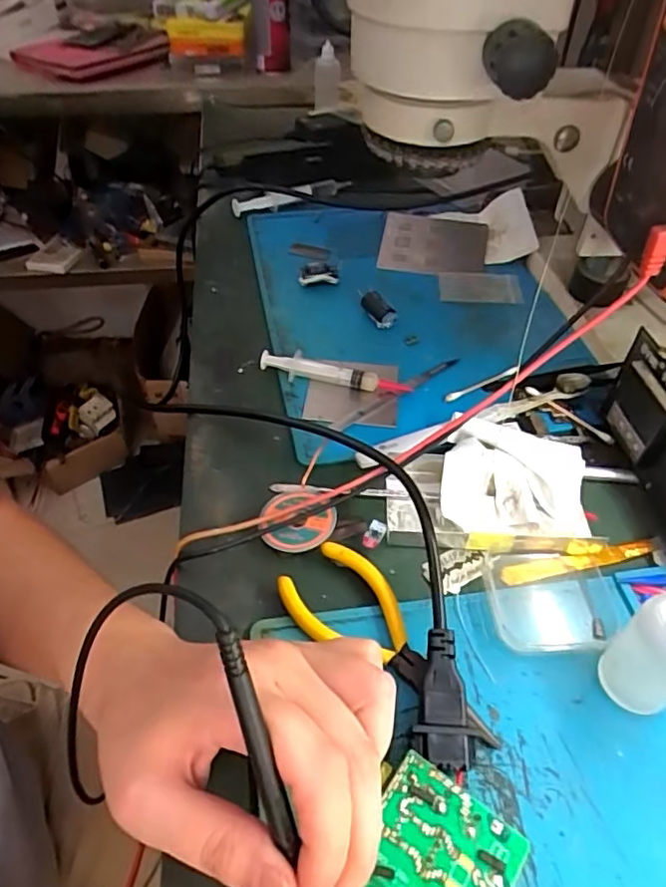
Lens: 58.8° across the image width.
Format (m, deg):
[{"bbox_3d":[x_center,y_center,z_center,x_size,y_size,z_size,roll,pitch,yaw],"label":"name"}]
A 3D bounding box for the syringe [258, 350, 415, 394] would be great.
[{"bbox_3d":[0.000,-0.052,0.445,0.113,0.019,0.013,12,48,9],"label":"syringe"}]

